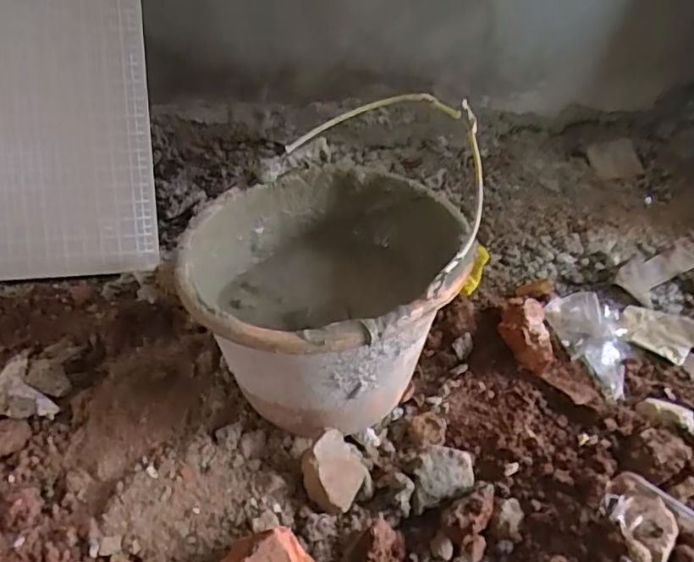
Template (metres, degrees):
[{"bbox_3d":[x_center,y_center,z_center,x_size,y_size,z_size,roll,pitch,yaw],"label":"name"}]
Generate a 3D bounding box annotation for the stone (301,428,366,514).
[{"bbox_3d":[-0.017,0.180,0.585,0.060,0.043,0.058,0,32,0],"label":"stone"}]

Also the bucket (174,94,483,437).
[{"bbox_3d":[-0.020,0.014,0.607,0.259,0.287,0.247,0,32,0],"label":"bucket"}]

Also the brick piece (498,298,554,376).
[{"bbox_3d":[0.216,0.062,0.733,0.060,0.039,0.104,-2,47,-4],"label":"brick piece"}]

